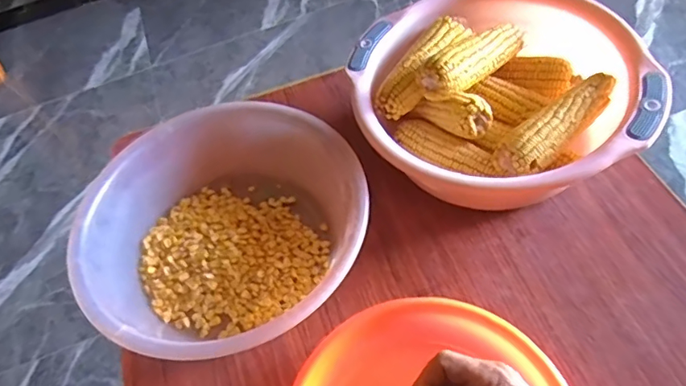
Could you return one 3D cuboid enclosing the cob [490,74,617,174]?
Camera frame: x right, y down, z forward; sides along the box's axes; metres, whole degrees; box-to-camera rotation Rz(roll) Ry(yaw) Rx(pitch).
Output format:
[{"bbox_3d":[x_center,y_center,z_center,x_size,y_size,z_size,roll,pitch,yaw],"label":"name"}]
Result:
[{"bbox_3d":[0.217,-0.072,0.516,0.148,0.035,0.049,-40,59,-18],"label":"cob"}]

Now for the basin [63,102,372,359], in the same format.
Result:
[{"bbox_3d":[-0.117,0.042,0.523,0.274,0.095,0.263,-4,55,6],"label":"basin"}]

